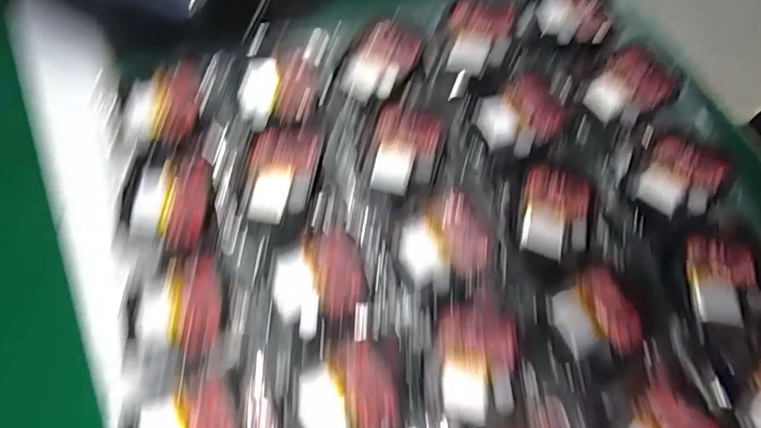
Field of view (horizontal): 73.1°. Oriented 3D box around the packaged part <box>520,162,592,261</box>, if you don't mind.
[{"bbox_3d":[0.078,-0.001,0.226,0.028,0.005,0.042,12,70,6],"label":"packaged part"}]

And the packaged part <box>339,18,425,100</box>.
[{"bbox_3d":[0.000,-0.076,0.253,0.031,0.008,0.045,33,73,13],"label":"packaged part"}]

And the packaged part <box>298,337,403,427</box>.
[{"bbox_3d":[-0.011,0.067,0.197,0.039,0.004,0.036,-7,69,-2],"label":"packaged part"}]

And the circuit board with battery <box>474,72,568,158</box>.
[{"bbox_3d":[0.066,-0.047,0.241,0.040,0.005,0.034,-30,71,-10],"label":"circuit board with battery"}]

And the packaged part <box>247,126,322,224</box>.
[{"bbox_3d":[-0.046,-0.018,0.235,0.031,0.007,0.047,7,69,4],"label":"packaged part"}]

